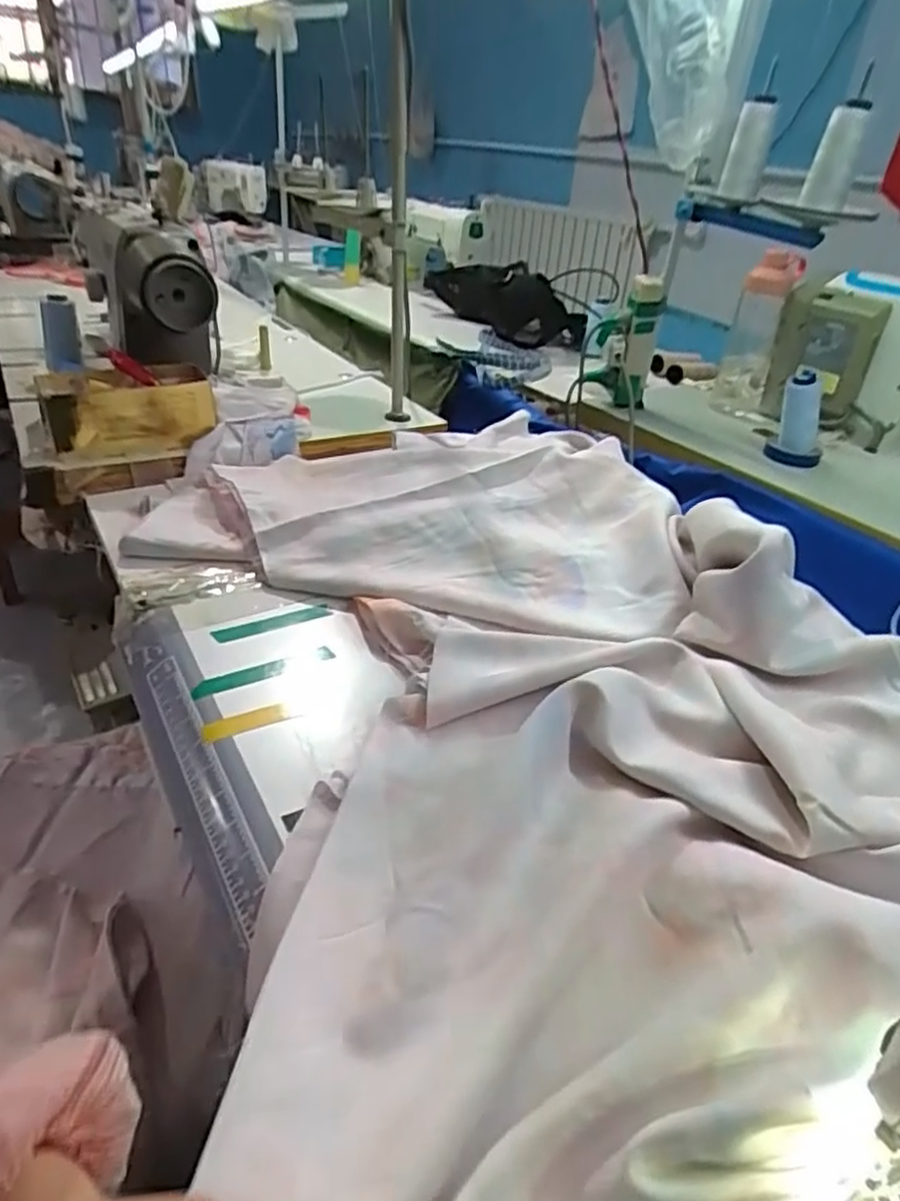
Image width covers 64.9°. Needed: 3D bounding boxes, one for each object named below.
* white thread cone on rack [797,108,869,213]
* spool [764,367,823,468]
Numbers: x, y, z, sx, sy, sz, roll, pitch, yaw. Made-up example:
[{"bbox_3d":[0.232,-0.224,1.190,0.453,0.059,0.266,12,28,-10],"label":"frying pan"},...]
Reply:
[{"bbox_3d":[0.409,-0.468,0.751,0.044,0.089,0.044,18,34,20],"label":"white thread cone on rack"},{"bbox_3d":[0.477,-0.244,0.957,0.069,0.123,0.060,23,36,26],"label":"spool"}]

